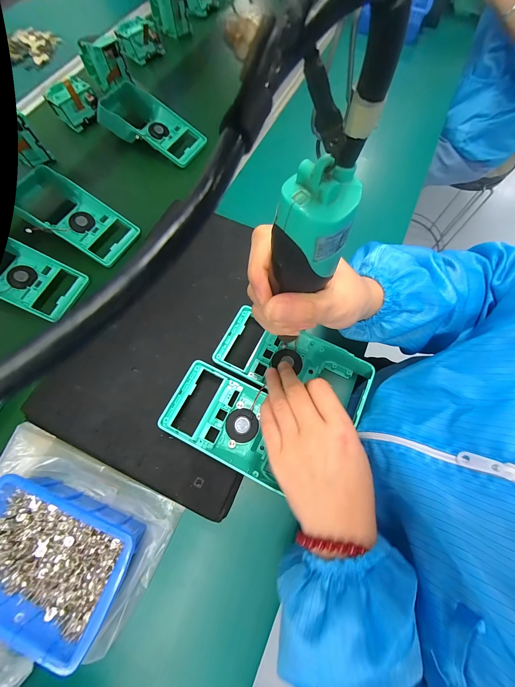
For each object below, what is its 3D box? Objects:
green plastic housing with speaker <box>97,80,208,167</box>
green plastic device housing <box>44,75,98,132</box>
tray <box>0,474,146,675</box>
[{"bbox_3d":[-0.199,-0.393,0.471,0.207,0.062,0.091,30,70,11],"label":"green plastic housing with speaker"},{"bbox_3d":[-0.337,-0.442,0.484,0.080,0.059,0.062,-30,71,-12],"label":"green plastic device housing"},{"bbox_3d":[-0.194,0.195,0.238,0.144,0.039,0.100,18,68,7],"label":"tray"}]

